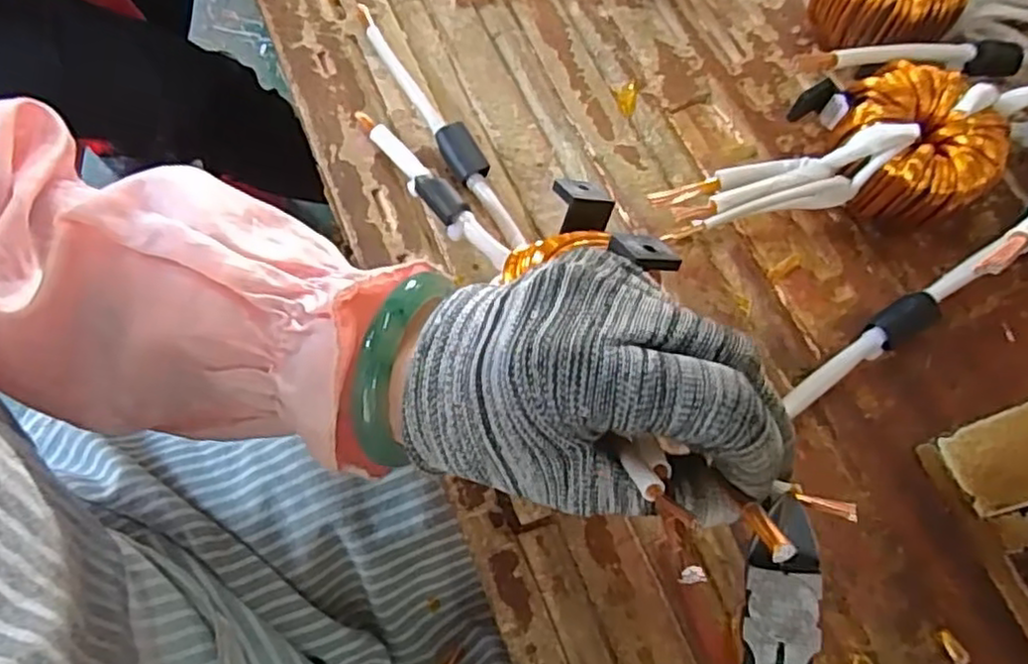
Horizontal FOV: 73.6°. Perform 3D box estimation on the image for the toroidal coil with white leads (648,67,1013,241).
[{"bbox_3d":[0.144,-0.082,0.326,0.148,0.053,0.073,-5,66,-2],"label":"toroidal coil with white leads"}]

